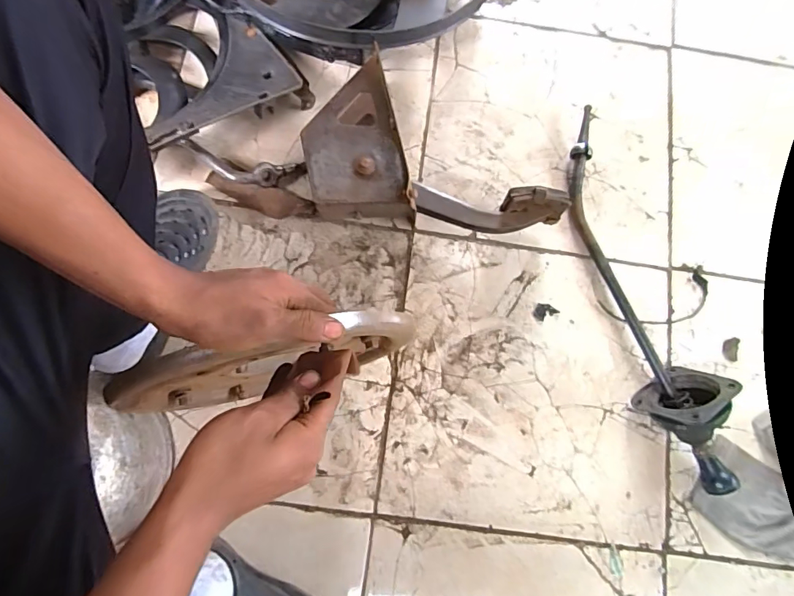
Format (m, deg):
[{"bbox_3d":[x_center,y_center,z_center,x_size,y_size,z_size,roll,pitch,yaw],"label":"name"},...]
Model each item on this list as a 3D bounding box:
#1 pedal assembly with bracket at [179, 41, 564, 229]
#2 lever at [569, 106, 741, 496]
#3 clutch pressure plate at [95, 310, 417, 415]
[{"bbox_3d":[-0.032,-0.224,0.684,0.542,0.099,0.224,7,78,1],"label":"pedal assembly with bracket"},{"bbox_3d":[0.350,-0.020,0.647,0.106,0.091,0.583,-13,79,-3],"label":"lever"},{"bbox_3d":[-0.125,0.074,0.495,0.286,0.313,0.028,-16,80,-2],"label":"clutch pressure plate"}]

